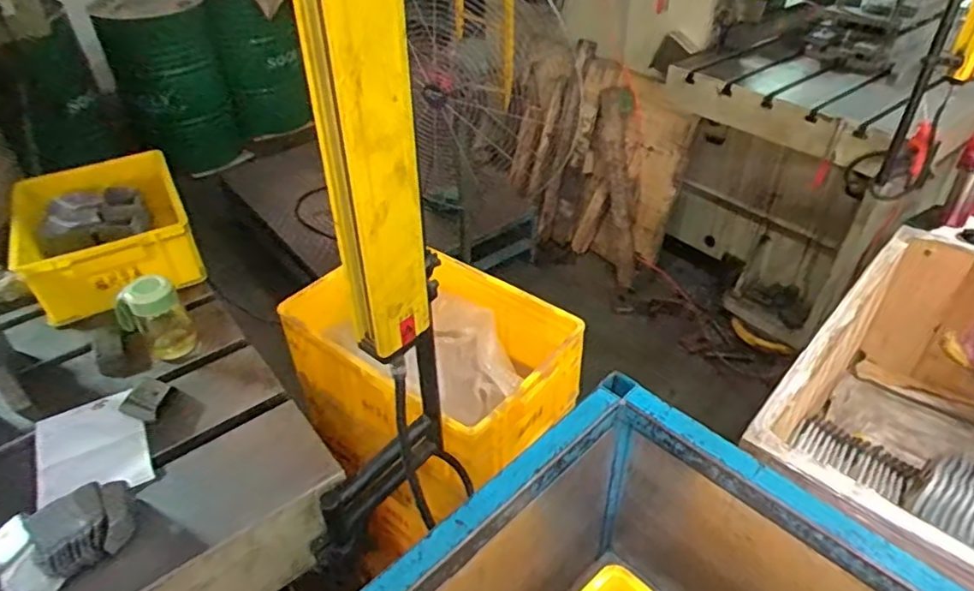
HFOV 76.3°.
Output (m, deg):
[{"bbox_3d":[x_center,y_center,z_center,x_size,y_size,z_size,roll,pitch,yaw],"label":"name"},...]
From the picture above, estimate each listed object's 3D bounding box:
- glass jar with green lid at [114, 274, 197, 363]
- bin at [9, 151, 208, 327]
[{"bbox_3d":[-0.514,0.036,0.959,0.091,0.134,0.077,-22,42,-23],"label":"glass jar with green lid"},{"bbox_3d":[-0.699,-0.122,1.148,0.256,0.135,0.367,-21,42,-22],"label":"bin"}]

